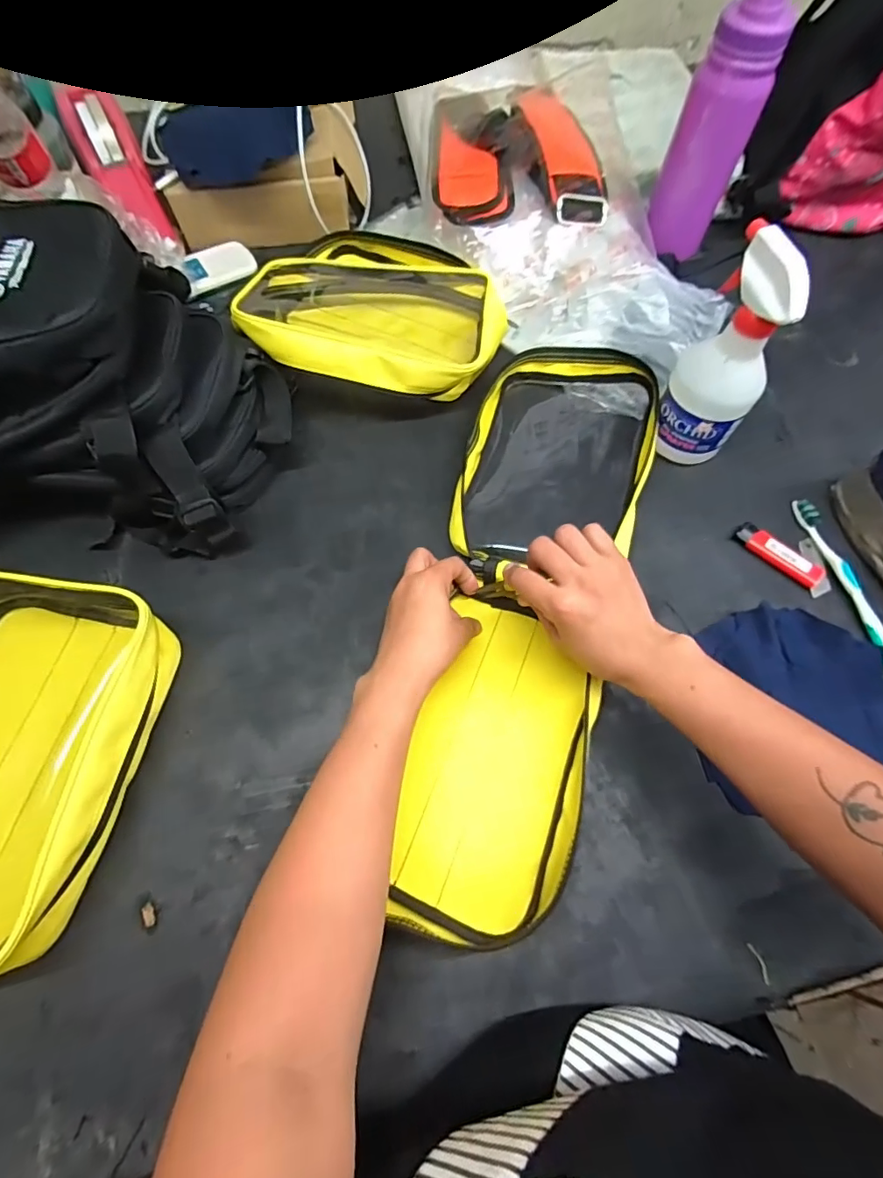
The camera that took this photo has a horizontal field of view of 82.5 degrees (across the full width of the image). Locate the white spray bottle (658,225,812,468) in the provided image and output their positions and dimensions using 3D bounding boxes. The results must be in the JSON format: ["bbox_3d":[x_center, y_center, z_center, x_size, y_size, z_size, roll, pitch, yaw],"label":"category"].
[{"bbox_3d":[0.249,-0.194,0.443,0.078,0.184,0.064,37,71,14],"label":"white spray bottle"}]

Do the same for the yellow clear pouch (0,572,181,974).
[{"bbox_3d":[-0.306,0.116,0.352,0.166,0.083,0.243,8,67,3],"label":"yellow clear pouch"}]

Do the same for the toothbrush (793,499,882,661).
[{"bbox_3d":[0.367,-0.005,0.454,0.014,0.014,0.176,-9,67,-5],"label":"toothbrush"}]

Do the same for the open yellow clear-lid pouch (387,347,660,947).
[{"bbox_3d":[0.079,-0.001,0.443,0.167,0.049,0.526,12,68,4],"label":"open yellow clear-lid pouch"}]

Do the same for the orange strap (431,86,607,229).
[{"bbox_3d":[0.091,-0.526,0.606,0.199,0.055,0.273,1,67,-1],"label":"orange strap"}]

